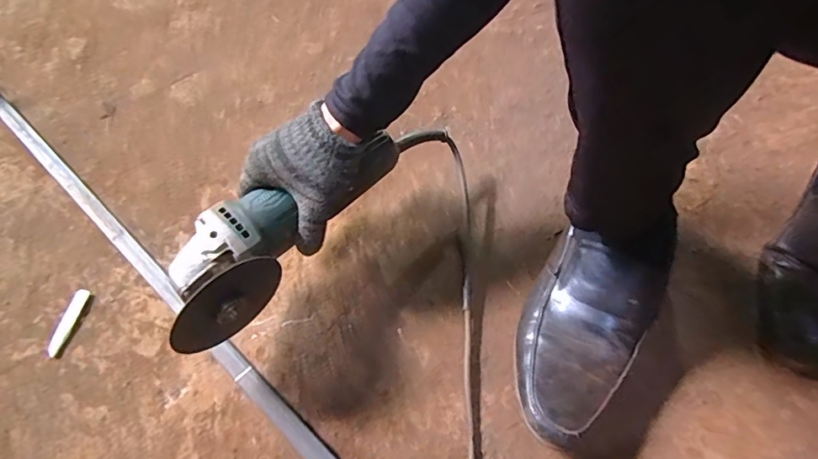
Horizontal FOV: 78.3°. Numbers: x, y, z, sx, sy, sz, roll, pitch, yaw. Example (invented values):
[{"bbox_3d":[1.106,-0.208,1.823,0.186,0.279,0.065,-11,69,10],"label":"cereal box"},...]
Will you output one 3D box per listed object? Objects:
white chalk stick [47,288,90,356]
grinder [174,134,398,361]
[{"bbox_3d":[-0.331,0.089,0.490,0.016,0.006,0.067,7,59,3],"label":"white chalk stick"},{"bbox_3d":[-0.111,-0.003,0.462,0.079,0.094,0.263,36,63,21],"label":"grinder"}]

